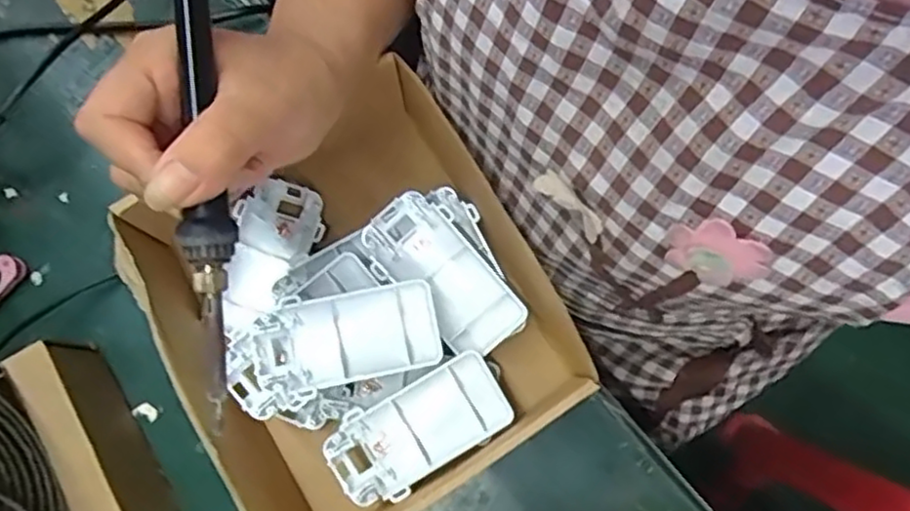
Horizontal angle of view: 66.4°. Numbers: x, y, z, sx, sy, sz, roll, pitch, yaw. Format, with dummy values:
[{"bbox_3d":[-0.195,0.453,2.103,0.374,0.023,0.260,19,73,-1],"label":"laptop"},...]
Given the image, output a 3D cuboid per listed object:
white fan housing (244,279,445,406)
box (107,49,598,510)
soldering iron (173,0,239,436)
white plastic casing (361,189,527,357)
[{"bbox_3d":[-0.057,0.042,0.361,0.096,0.012,0.048,-17,77,0],"label":"white fan housing"},{"bbox_3d":[-0.052,0.026,0.380,0.183,0.075,0.204,-30,77,-3],"label":"box"},{"bbox_3d":[-0.093,-0.041,0.271,0.025,0.025,0.209,-1,90,0],"label":"soldering iron"},{"bbox_3d":[-0.007,0.011,0.383,0.046,0.019,0.094,-44,93,-9],"label":"white plastic casing"}]

